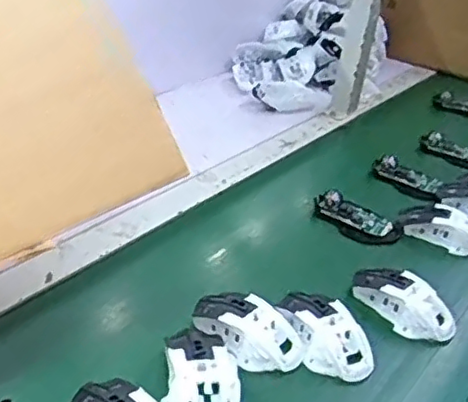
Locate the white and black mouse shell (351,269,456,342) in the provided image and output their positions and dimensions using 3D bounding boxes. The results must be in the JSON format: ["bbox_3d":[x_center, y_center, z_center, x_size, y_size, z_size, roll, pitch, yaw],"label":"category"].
[{"bbox_3d":[0.179,0.107,0.675,0.116,0.040,0.058,24,36,25],"label":"white and black mouse shell"}]

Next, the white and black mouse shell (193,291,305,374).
[{"bbox_3d":[0.012,0.121,0.609,0.114,0.031,0.058,20,34,20],"label":"white and black mouse shell"}]

